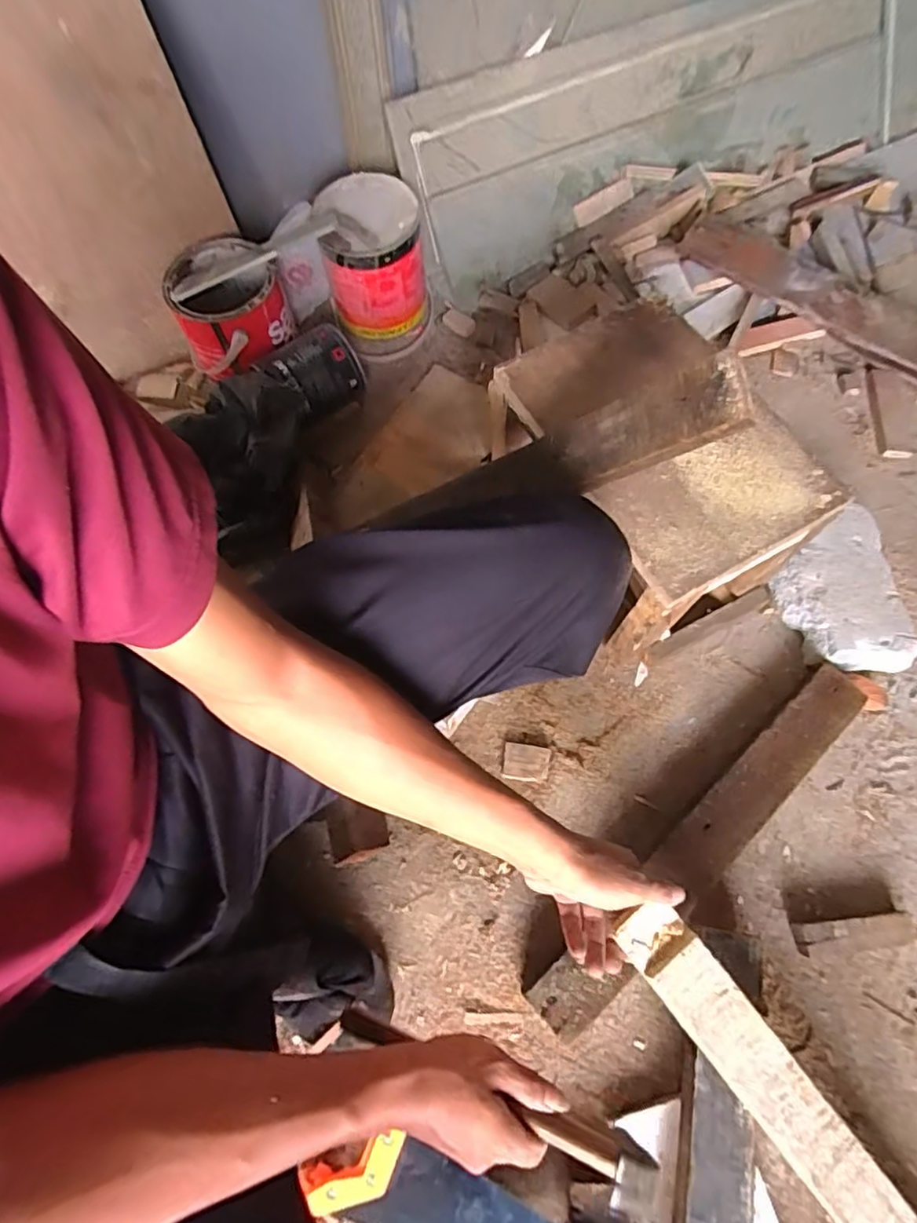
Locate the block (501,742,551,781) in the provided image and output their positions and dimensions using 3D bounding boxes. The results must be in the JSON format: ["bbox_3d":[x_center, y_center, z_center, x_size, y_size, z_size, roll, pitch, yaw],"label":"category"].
[{"bbox_3d":[0.079,0.178,0.708,0.053,0.007,0.042,8,69,5],"label":"block"}]

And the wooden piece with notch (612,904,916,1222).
[{"bbox_3d":[0.295,0.438,0.490,0.056,0.027,0.463,-38,89,-12],"label":"wooden piece with notch"}]

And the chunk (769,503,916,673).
[{"bbox_3d":[0.464,-0.018,0.744,0.120,0.071,0.192,-7,68,-1],"label":"chunk"}]

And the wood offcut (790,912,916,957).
[{"bbox_3d":[0.409,0.332,0.625,0.118,0.028,0.028,-9,68,-1],"label":"wood offcut"}]

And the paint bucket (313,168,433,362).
[{"bbox_3d":[-0.126,-0.520,0.922,0.153,0.166,0.185,-10,68,-2],"label":"paint bucket"}]

